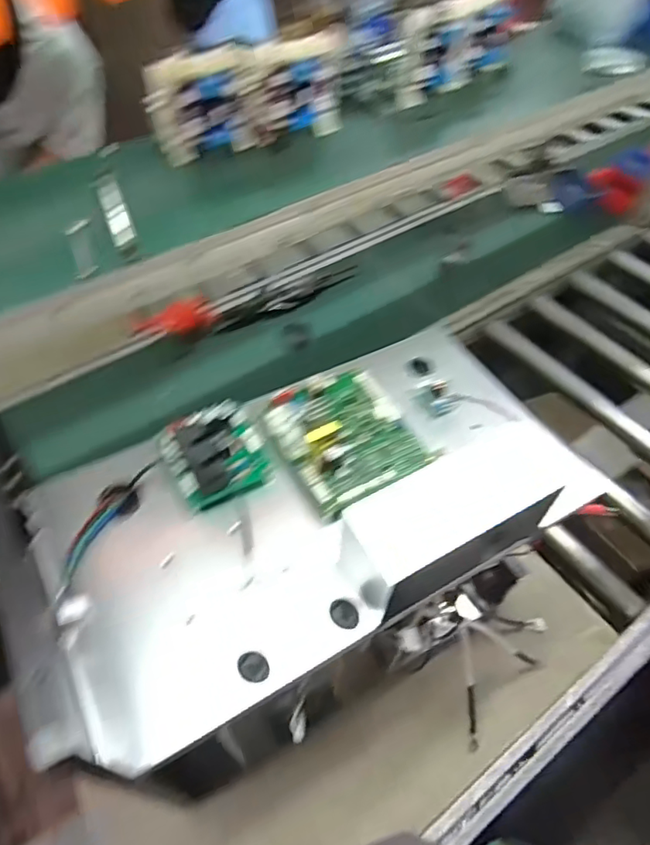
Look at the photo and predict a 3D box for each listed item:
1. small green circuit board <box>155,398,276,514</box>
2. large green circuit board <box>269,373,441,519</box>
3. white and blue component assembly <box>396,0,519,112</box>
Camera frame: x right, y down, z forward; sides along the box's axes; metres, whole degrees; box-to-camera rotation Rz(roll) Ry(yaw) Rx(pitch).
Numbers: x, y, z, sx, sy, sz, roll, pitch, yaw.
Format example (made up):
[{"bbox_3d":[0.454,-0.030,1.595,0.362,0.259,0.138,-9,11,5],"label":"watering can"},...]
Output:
[{"bbox_3d":[-0.111,0.029,0.566,0.093,0.034,0.096,-21,58,-15],"label":"small green circuit board"},{"bbox_3d":[0.023,0.004,0.580,0.138,0.035,0.152,-27,60,-19],"label":"large green circuit board"},{"bbox_3d":[0.238,-0.650,0.963,0.260,0.134,0.062,-31,61,-21],"label":"white and blue component assembly"}]

